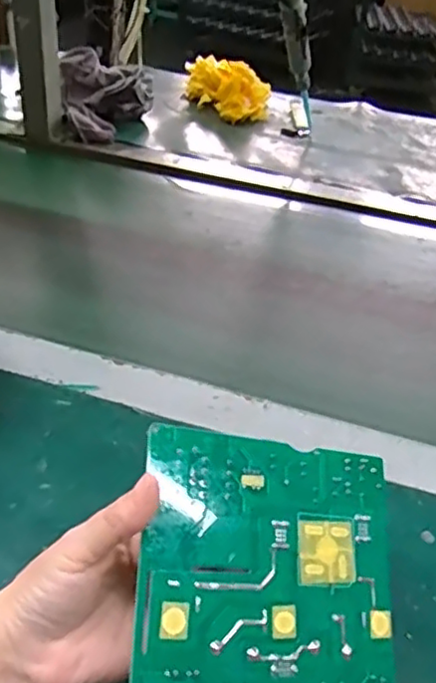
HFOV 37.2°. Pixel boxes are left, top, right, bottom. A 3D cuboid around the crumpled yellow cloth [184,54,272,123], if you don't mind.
[{"bbox_3d":[0.018,-0.434,1.104,0.100,0.074,0.160,-16,41,-26],"label":"crumpled yellow cloth"}]

